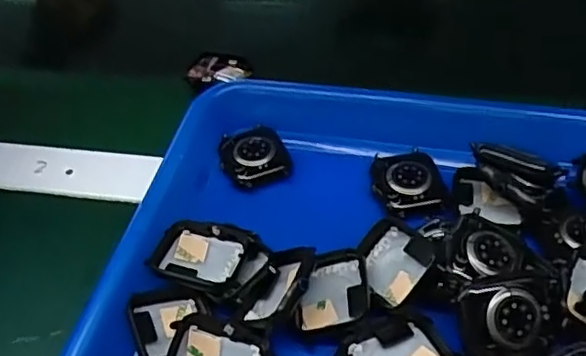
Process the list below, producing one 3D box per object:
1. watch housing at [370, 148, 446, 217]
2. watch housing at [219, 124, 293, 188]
[{"bbox_3d":[0.062,0.000,0.333,0.036,0.008,0.045,-6,45,0],"label":"watch housing"},{"bbox_3d":[-0.022,-0.014,0.353,0.036,0.011,0.039,-19,46,-13],"label":"watch housing"}]

